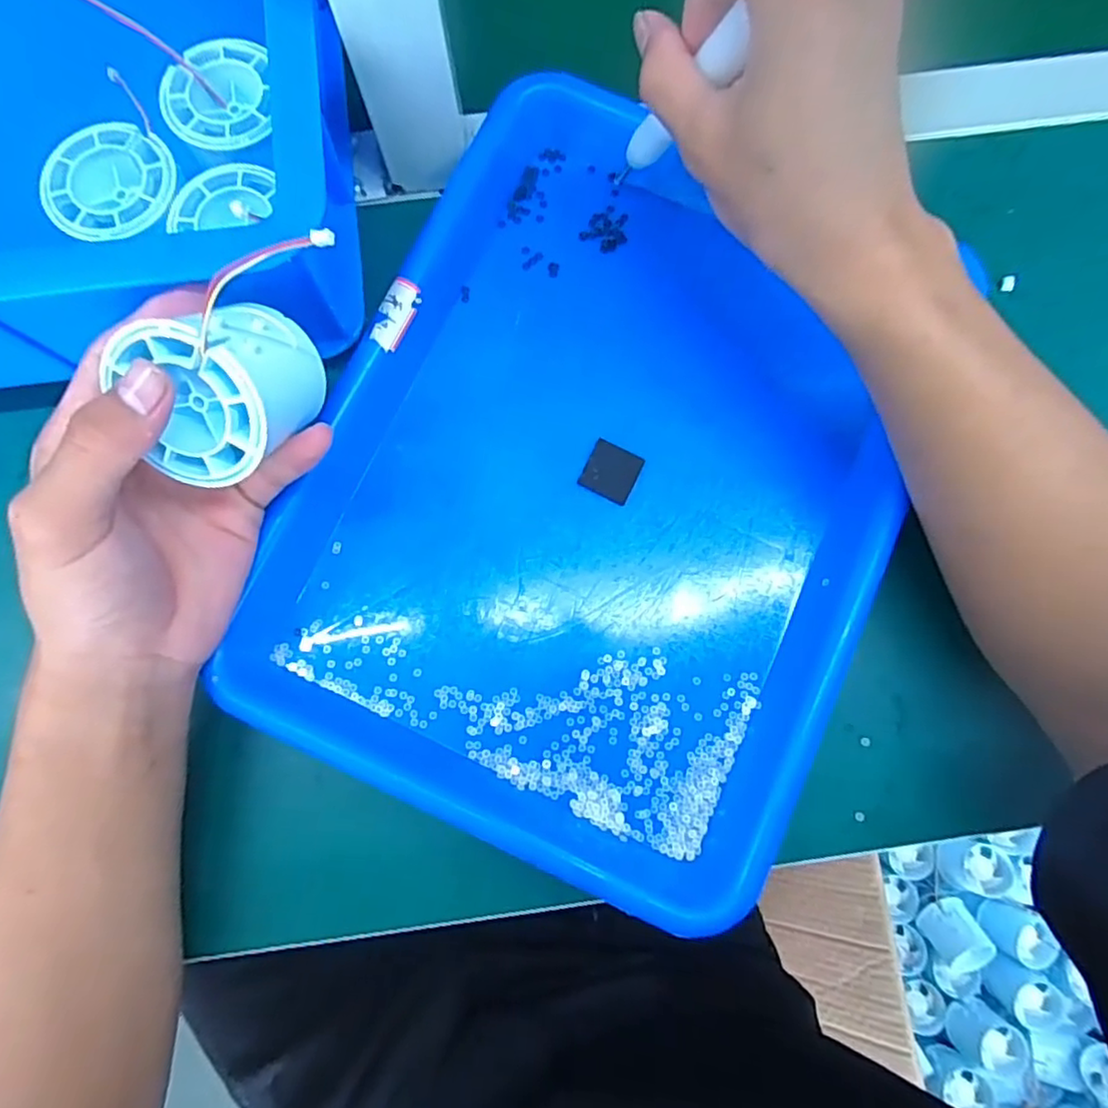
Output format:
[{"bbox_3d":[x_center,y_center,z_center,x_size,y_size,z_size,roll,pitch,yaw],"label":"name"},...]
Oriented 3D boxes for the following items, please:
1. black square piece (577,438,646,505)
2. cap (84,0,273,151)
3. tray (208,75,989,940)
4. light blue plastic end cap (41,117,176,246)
[{"bbox_3d":[0.028,-0.040,0.297,0.025,0.004,0.025,26,82,3],"label":"black square piece"},{"bbox_3d":[-0.162,-0.216,0.260,0.094,0.037,0.053,37,82,5],"label":"cap"},{"bbox_3d":[0.025,-0.035,0.287,0.246,0.028,0.328,24,82,3],"label":"tray"},{"bbox_3d":[-0.187,-0.156,0.261,0.050,0.010,0.052,0,81,-1],"label":"light blue plastic end cap"}]

